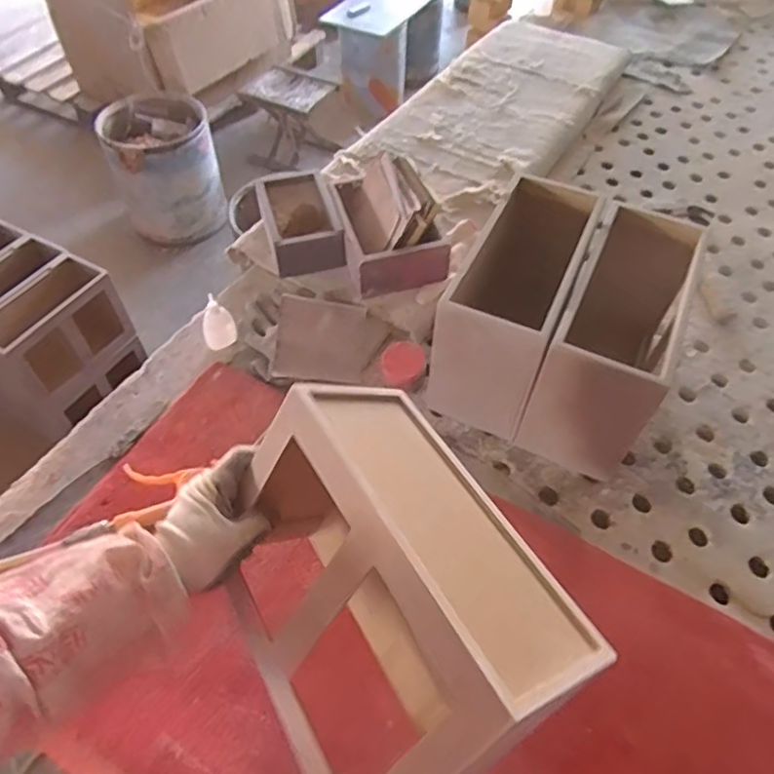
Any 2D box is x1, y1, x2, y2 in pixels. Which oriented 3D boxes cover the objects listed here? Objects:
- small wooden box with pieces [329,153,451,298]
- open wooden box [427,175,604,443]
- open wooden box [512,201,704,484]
[{"bbox_3d":[-0.005,-0.239,0.871,0.133,0.115,0.197,-14,55,-12],"label":"small wooden box with pieces"},{"bbox_3d":[0.160,-0.111,0.772,0.131,0.193,0.281,20,55,12],"label":"open wooden box"},{"bbox_3d":[0.273,-0.052,0.738,0.118,0.201,0.272,23,56,14],"label":"open wooden box"}]

